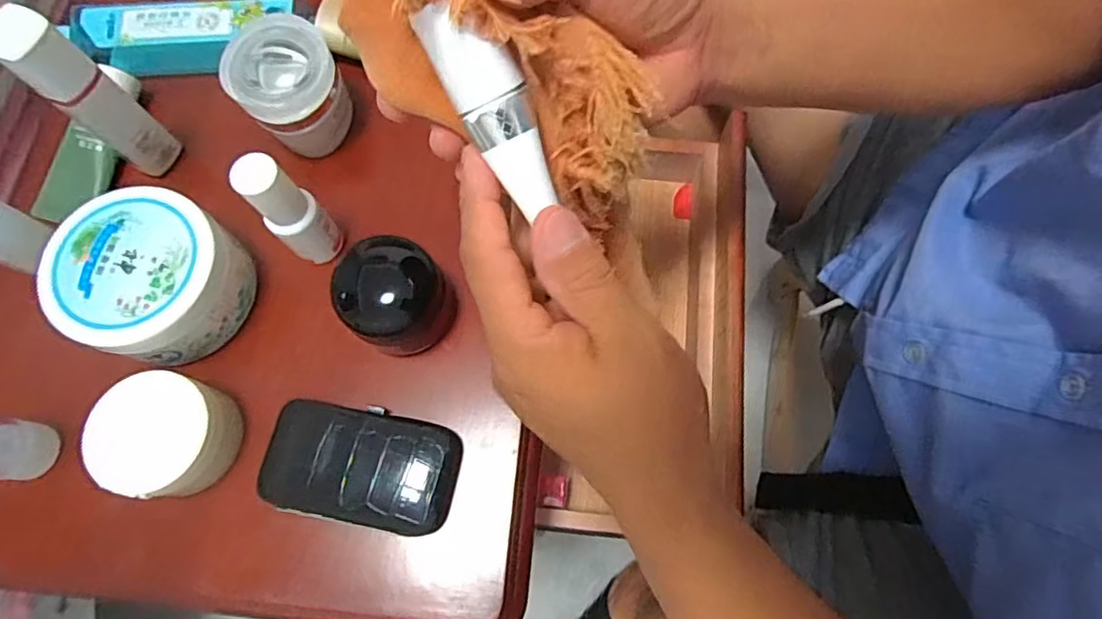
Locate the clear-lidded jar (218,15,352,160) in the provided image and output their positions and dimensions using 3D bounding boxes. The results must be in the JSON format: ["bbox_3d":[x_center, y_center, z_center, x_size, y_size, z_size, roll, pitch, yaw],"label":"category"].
[{"bbox_3d":[-0.166,-0.141,0.394,0.065,0.062,0.062,-41,77,-11],"label":"clear-lidded jar"}]

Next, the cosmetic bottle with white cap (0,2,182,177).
[{"bbox_3d":[-0.269,-0.123,0.359,0.024,0.122,0.032,37,77,11],"label":"cosmetic bottle with white cap"}]

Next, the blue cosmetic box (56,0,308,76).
[{"bbox_3d":[-0.252,-0.192,0.425,0.154,0.032,0.040,-6,73,-1],"label":"blue cosmetic box"}]

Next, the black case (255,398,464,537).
[{"bbox_3d":[-0.108,0.089,0.346,0.108,0.018,0.062,10,73,4],"label":"black case"}]

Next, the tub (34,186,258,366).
[{"bbox_3d":[-0.234,-0.018,0.358,0.088,0.051,0.092,0,73,1],"label":"tub"}]

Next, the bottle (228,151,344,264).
[{"bbox_3d":[-0.153,-0.056,0.357,0.025,0.090,0.029,42,78,12],"label":"bottle"}]

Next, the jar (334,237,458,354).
[{"bbox_3d":[-0.095,-0.007,0.365,0.069,0.045,0.058,37,77,11],"label":"jar"}]

